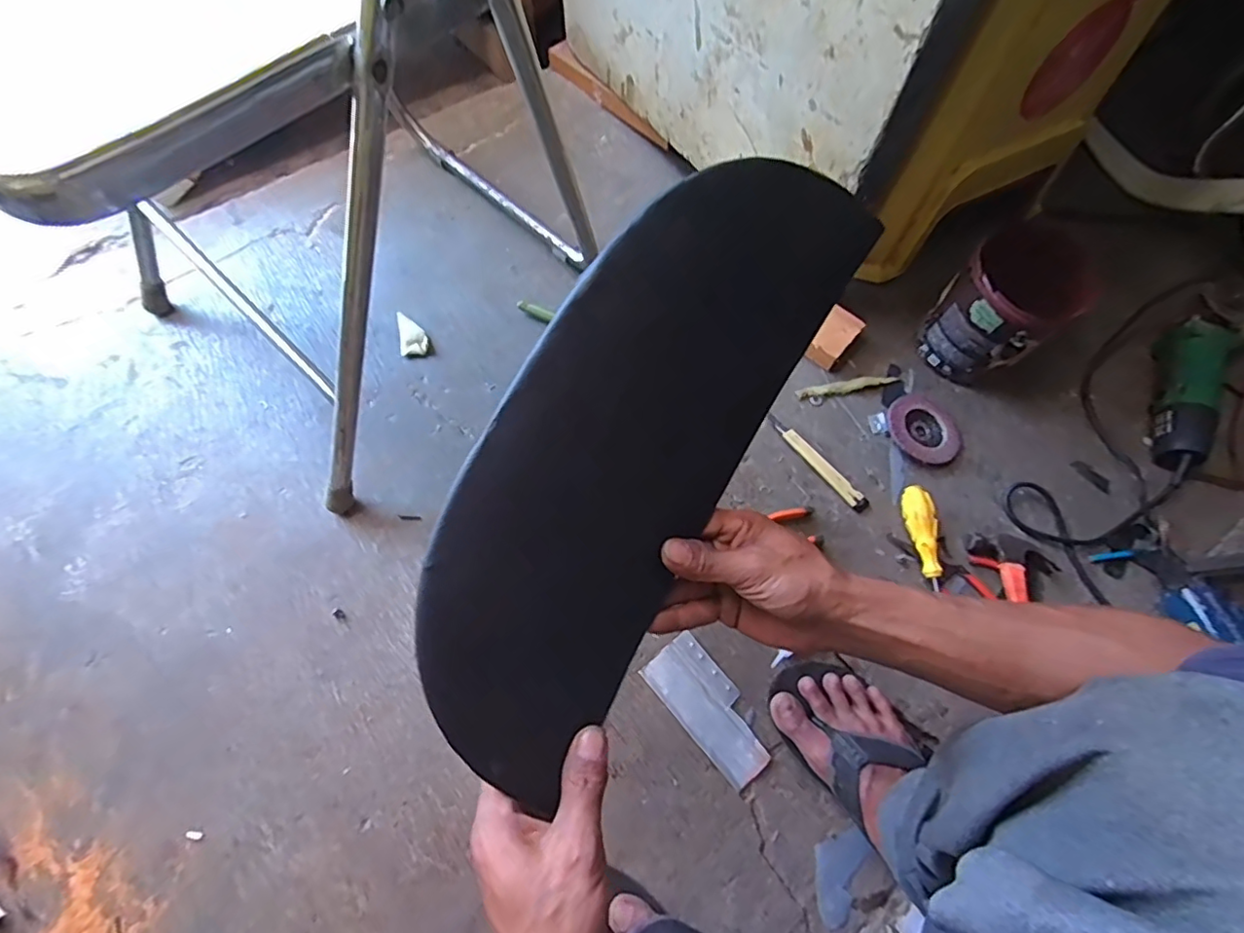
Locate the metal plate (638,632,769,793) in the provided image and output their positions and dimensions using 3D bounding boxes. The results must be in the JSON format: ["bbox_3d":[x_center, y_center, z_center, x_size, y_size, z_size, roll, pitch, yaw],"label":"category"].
[{"bbox_3d":[0.095,0.256,0.601,0.069,0.007,0.151,-38,74,-16],"label":"metal plate"}]

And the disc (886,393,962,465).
[{"bbox_3d":[0.391,-0.048,0.730,0.089,0.019,0.096,1,67,-2],"label":"disc"}]

